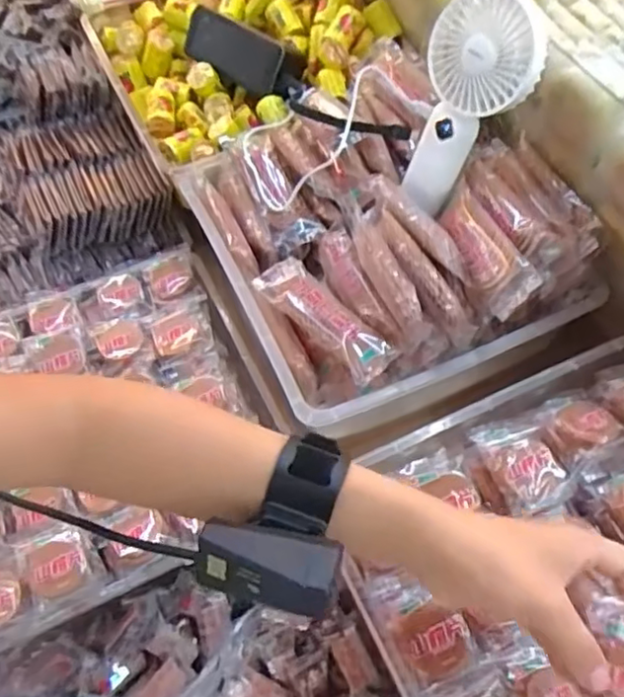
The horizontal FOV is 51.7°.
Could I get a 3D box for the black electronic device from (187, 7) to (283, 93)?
[{"bbox_3d":[-0.082,-0.307,0.666,0.126,0.052,0.009,33,37,23],"label":"black electronic device"}]

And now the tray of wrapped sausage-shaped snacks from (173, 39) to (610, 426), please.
[{"bbox_3d":[0.059,-0.115,0.560,0.276,0.090,0.294,-22,62,-14],"label":"tray of wrapped sausage-shaped snacks"}]

